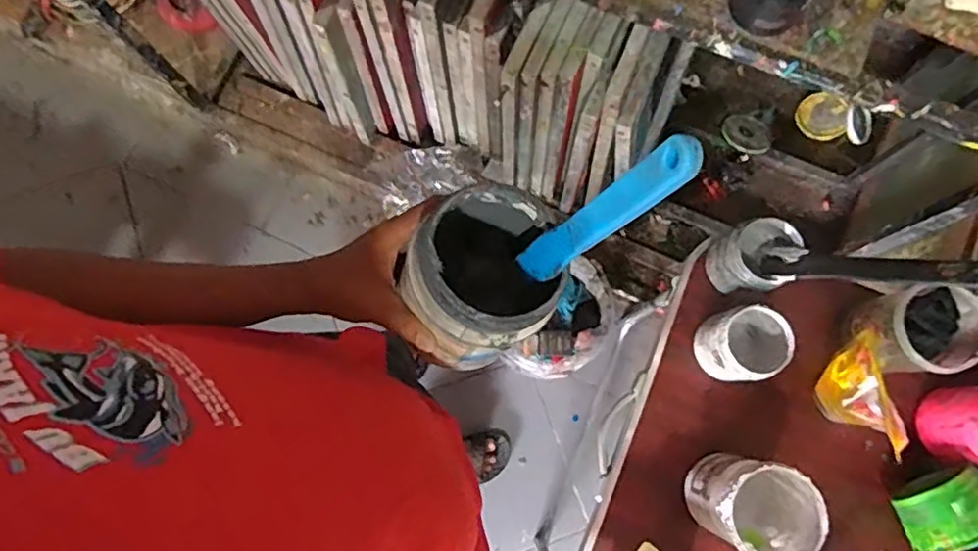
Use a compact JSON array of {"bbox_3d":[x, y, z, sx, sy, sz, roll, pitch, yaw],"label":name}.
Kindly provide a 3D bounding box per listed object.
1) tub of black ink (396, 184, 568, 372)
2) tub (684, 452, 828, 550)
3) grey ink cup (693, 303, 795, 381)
[{"bbox_3d":[-0.001,0.001,0.443,0.097,0.100,0.115,27,80,7],"label":"tub of black ink"},{"bbox_3d":[0.281,0.249,0.689,0.098,0.159,0.090,0,79,1],"label":"tub"},{"bbox_3d":[0.297,0.081,0.745,0.091,0.095,0.084,-37,80,-6],"label":"grey ink cup"}]

